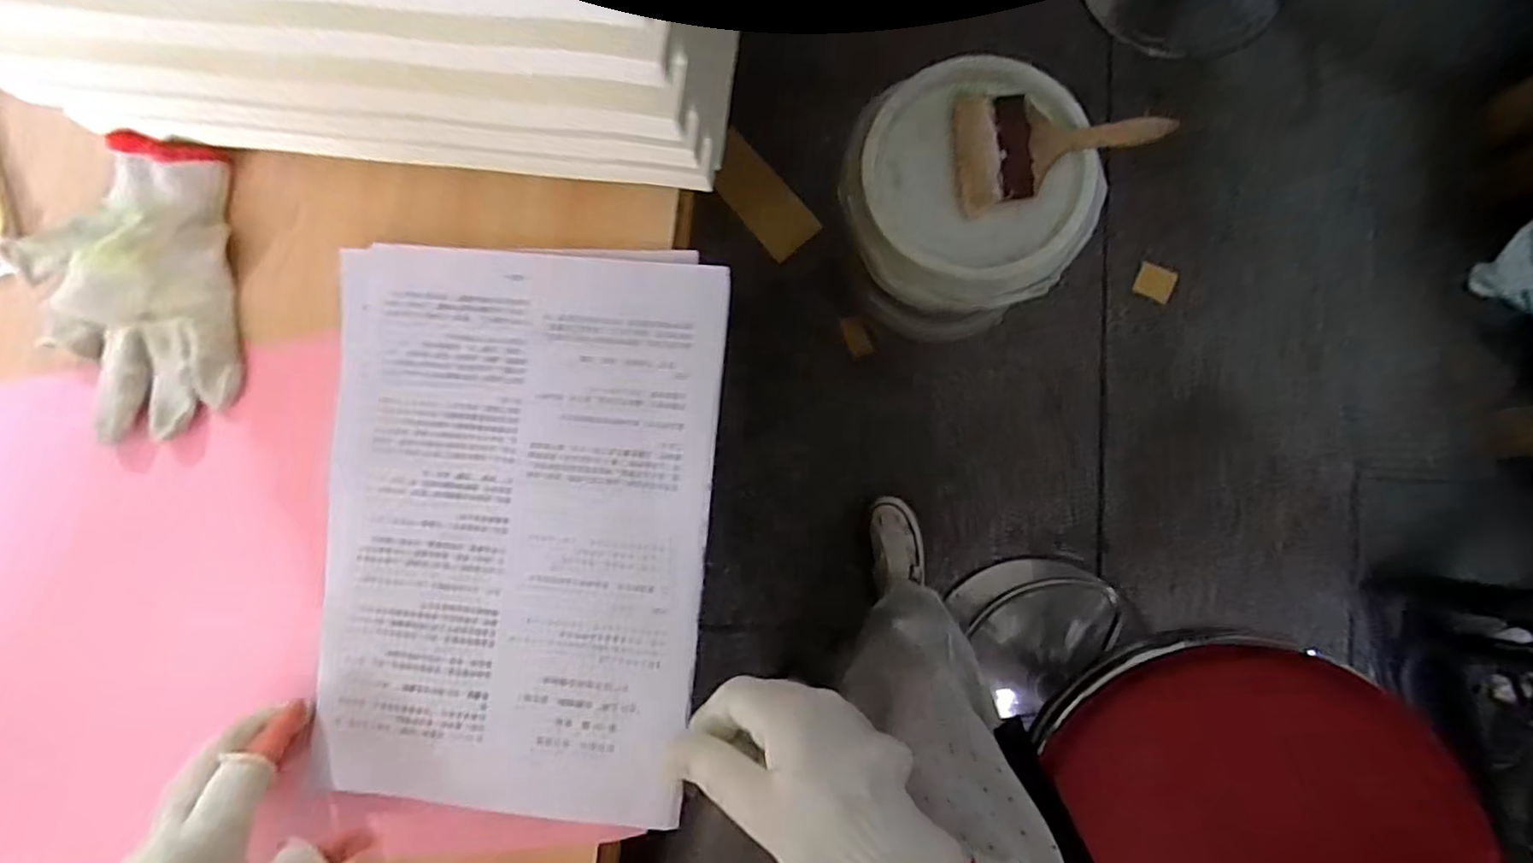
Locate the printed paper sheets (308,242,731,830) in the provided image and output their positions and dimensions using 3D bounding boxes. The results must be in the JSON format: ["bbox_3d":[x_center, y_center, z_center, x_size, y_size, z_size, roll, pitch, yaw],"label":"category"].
[{"bbox_3d":[-0.139,0.048,0.353,0.214,0.015,0.296,4,85,7],"label":"printed paper sheets"}]

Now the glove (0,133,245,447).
[{"bbox_3d":[-0.370,-0.084,0.380,0.113,0.027,0.167,-12,84,5],"label":"glove"}]

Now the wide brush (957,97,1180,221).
[{"bbox_3d":[0.305,-0.301,0.682,0.201,0.033,0.119,-4,85,6],"label":"wide brush"}]

